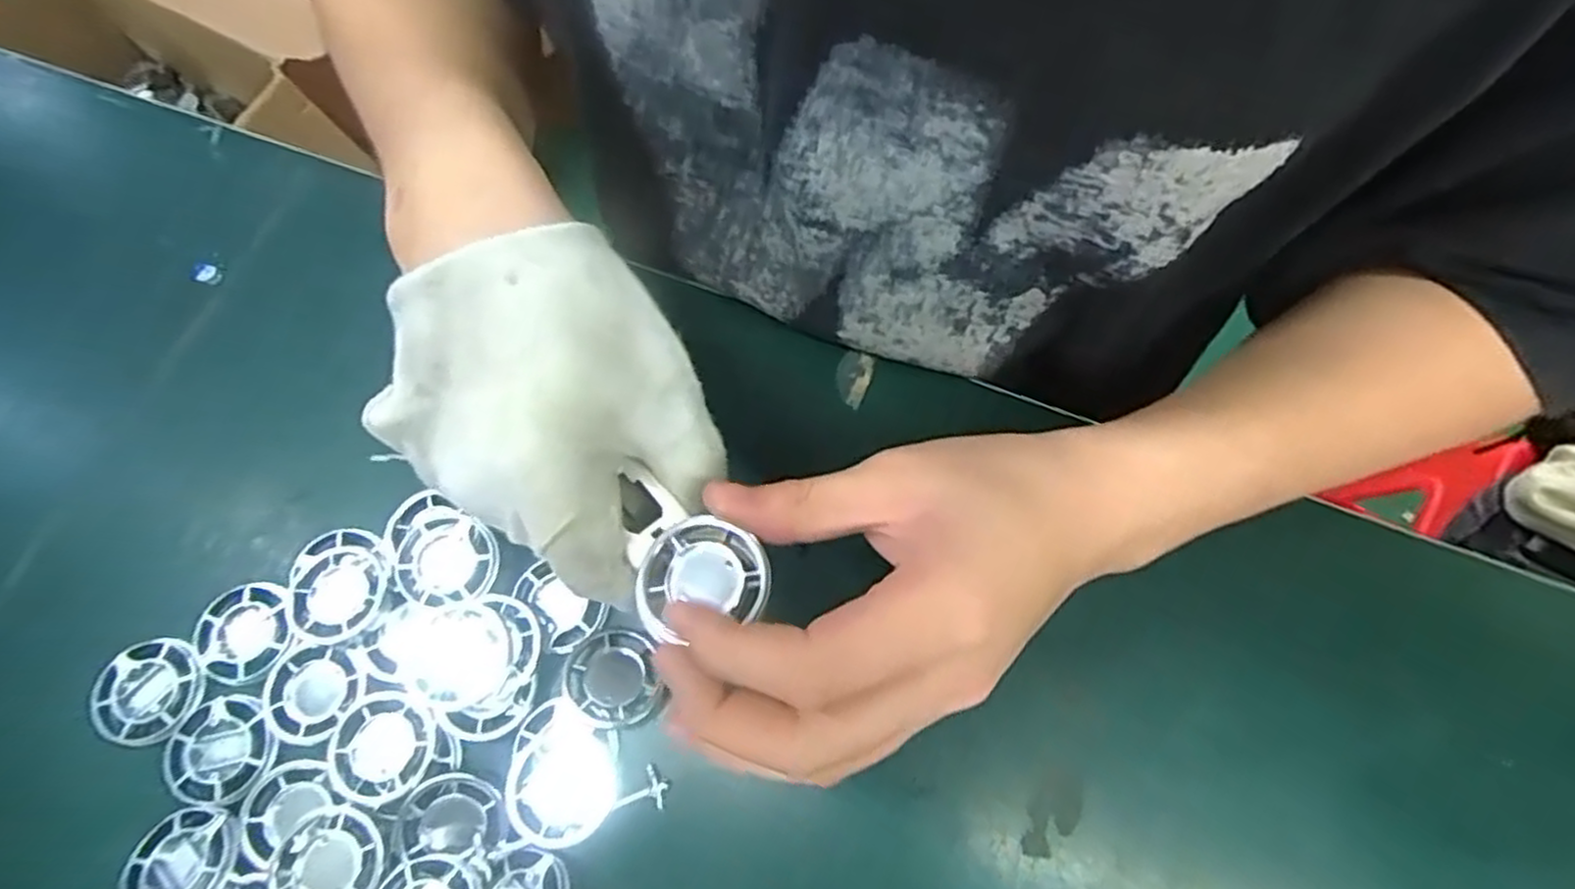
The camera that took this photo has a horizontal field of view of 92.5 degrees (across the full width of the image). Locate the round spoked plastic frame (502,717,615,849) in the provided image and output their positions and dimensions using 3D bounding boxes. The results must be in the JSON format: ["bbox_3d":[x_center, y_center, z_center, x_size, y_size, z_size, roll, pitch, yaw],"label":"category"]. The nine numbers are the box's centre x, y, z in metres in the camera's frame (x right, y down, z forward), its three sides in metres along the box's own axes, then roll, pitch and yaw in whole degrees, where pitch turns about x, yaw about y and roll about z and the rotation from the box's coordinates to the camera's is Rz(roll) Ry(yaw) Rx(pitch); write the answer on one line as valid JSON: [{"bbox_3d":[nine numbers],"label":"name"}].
[{"bbox_3d":[-0.083,0.125,0.279,0.037,0.007,0.041,5,72,2],"label":"round spoked plastic frame"}]

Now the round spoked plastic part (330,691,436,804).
[{"bbox_3d":[-0.152,0.113,0.283,0.038,0.010,0.039,0,71,0],"label":"round spoked plastic part"}]

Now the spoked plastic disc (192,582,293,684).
[{"bbox_3d":[-0.218,0.075,0.302,0.039,0.006,0.037,0,71,0],"label":"spoked plastic disc"}]

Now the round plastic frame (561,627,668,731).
[{"bbox_3d":[-0.070,0.092,0.295,0.036,0.005,0.037,-6,72,-2],"label":"round plastic frame"}]

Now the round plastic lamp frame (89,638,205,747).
[{"bbox_3d":[-0.252,0.097,0.297,0.040,0.008,0.039,1,71,0],"label":"round plastic lamp frame"}]

